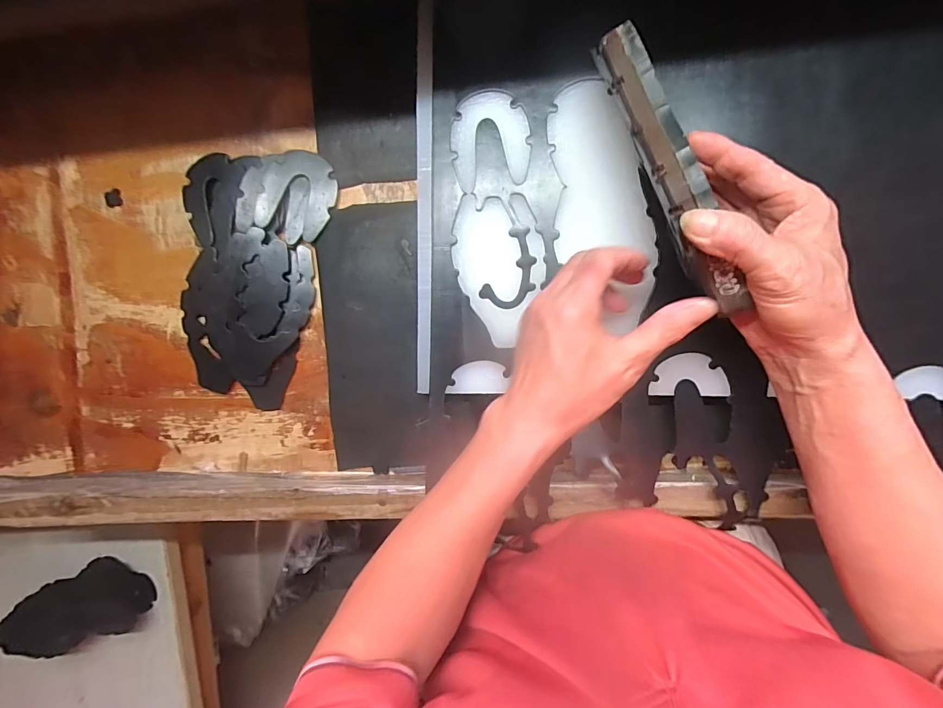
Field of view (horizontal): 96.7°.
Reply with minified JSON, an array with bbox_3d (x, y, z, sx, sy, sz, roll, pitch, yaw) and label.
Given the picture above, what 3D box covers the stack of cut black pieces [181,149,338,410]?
[{"bbox_3d":[-0.205,-0.072,0.378,0.125,0.017,0.224,14,96,4],"label":"stack of cut black pieces"}]

